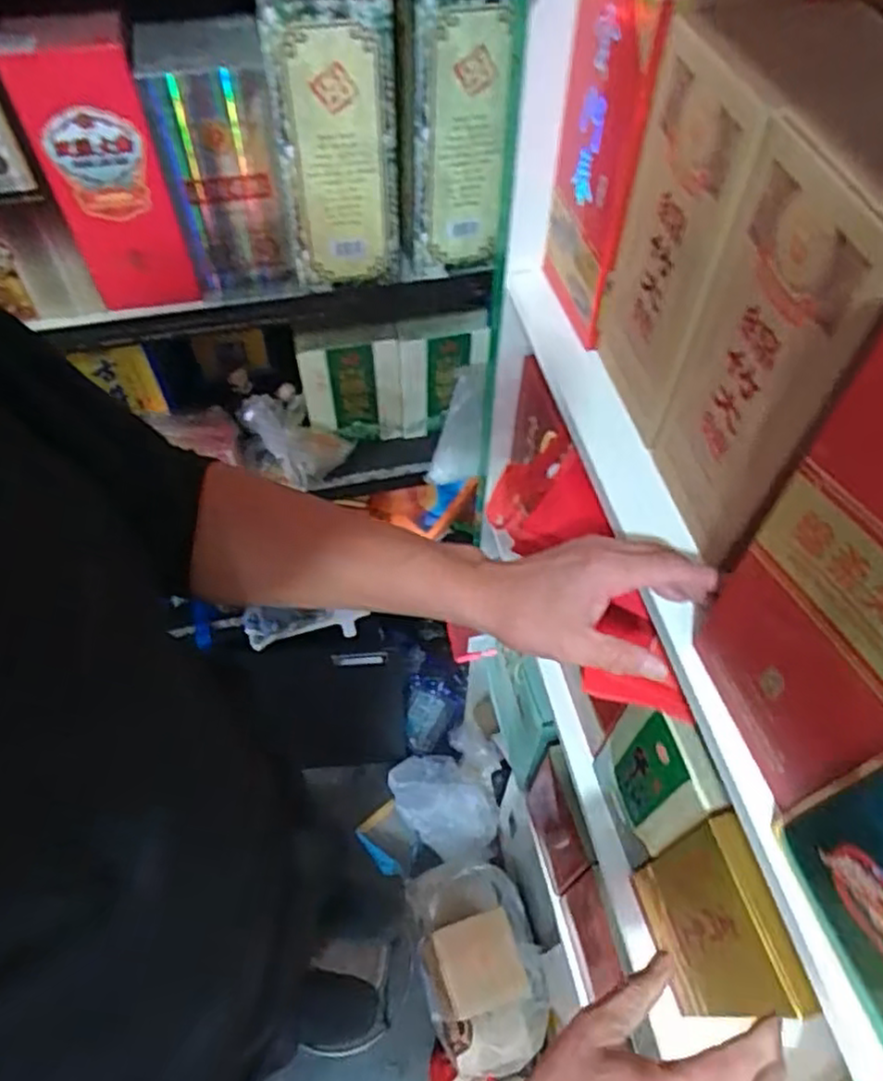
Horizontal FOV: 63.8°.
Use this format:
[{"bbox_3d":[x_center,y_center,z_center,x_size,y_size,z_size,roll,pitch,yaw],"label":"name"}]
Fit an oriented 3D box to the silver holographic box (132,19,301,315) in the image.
[{"bbox_3d":[-0.217,-0.371,0.712,0.107,0.242,0.089,-9,57,-7],"label":"silver holographic box"}]

